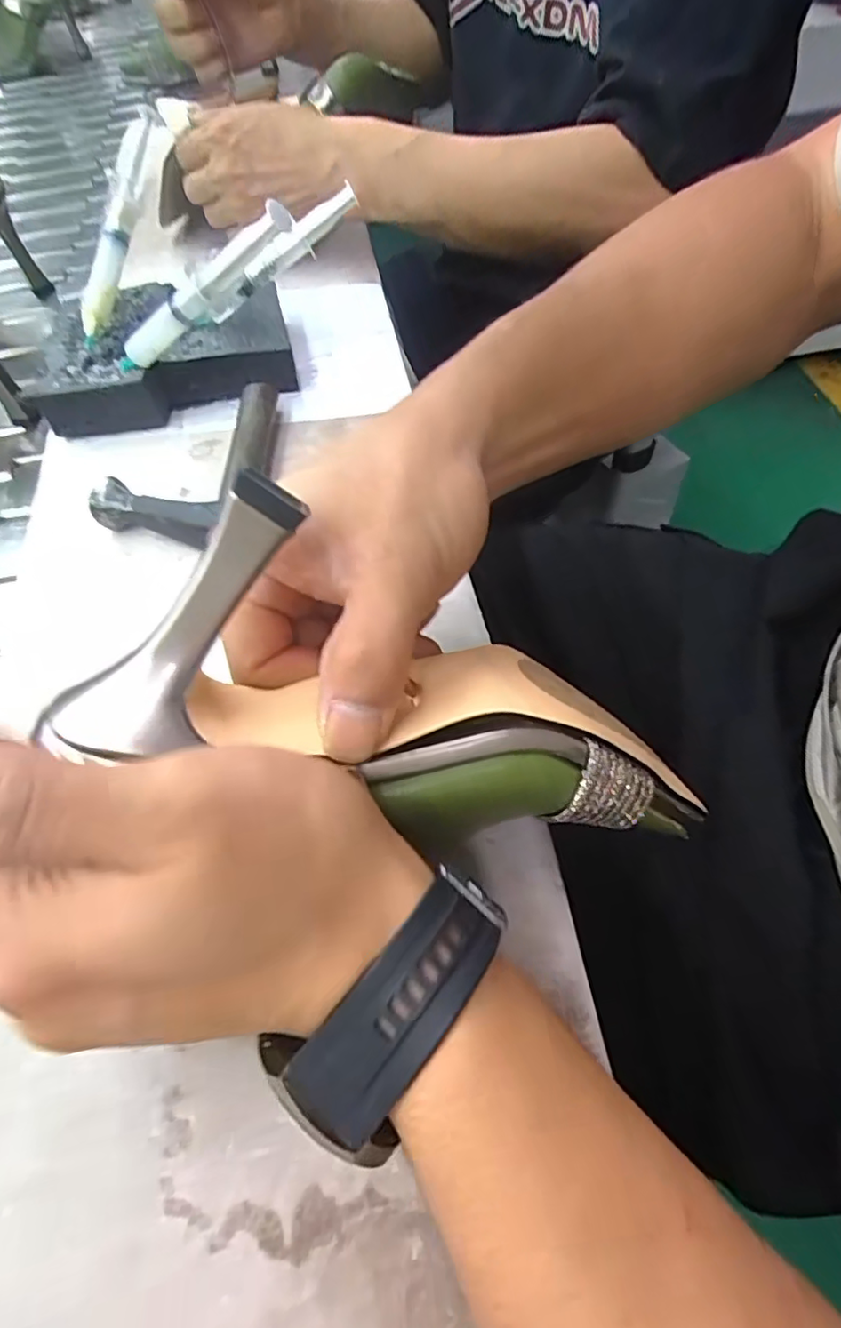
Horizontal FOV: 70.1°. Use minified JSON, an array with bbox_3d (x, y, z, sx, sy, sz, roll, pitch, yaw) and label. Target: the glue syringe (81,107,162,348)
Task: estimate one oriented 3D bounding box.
[{"bbox_3d":[-0.207,-0.297,0.412,0.019,0.021,0.152,24,100,16],"label":"glue syringe"}]

